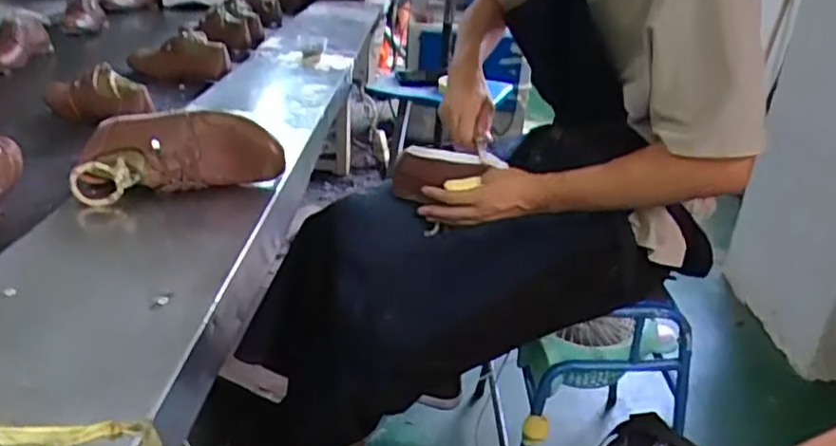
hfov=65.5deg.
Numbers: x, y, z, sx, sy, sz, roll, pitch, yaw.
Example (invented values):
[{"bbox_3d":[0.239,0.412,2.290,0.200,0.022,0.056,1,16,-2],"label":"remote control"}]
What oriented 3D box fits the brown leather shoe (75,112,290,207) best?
[{"bbox_3d":[-0.286,-0.077,0.788,0.242,0.097,0.090,-3,27,-10],"label":"brown leather shoe"}]

